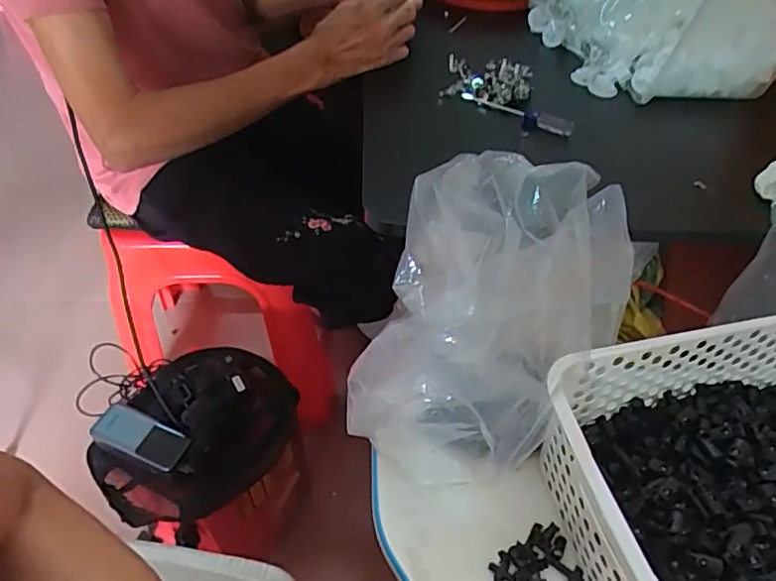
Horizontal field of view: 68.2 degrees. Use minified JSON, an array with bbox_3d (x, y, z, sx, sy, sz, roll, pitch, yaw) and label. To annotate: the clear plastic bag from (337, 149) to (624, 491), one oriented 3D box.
[{"bbox_3d":[0.074,0.026,0.392,0.140,0.187,0.188,25,52,18],"label":"clear plastic bag"}]

